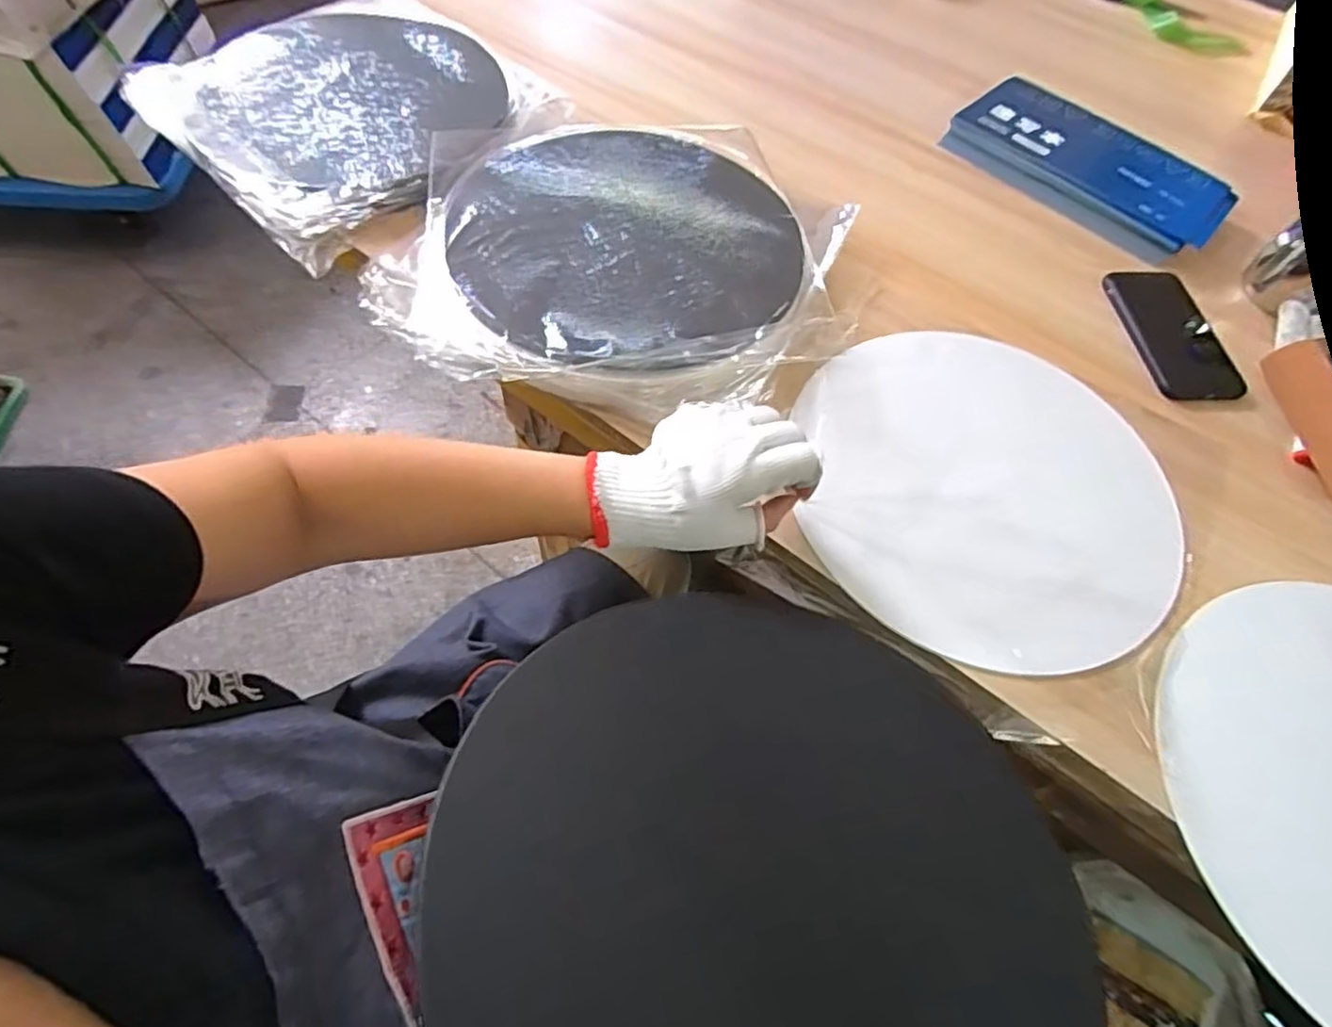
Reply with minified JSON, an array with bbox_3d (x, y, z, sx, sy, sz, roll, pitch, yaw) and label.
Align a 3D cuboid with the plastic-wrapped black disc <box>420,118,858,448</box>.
[{"bbox_3d":[-0.027,-0.228,0.586,0.348,0.044,0.329,2,61,-3],"label":"plastic-wrapped black disc"}]

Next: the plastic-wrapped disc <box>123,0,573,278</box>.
[{"bbox_3d":[-0.310,-0.410,0.668,0.298,0.034,0.317,39,66,17],"label":"plastic-wrapped disc"}]

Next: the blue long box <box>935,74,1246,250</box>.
[{"bbox_3d":[0.440,-0.364,0.700,0.277,0.035,0.141,38,65,16],"label":"blue long box"}]

